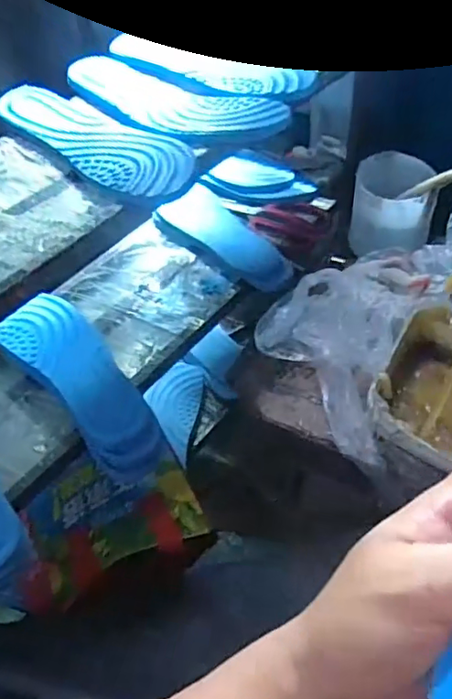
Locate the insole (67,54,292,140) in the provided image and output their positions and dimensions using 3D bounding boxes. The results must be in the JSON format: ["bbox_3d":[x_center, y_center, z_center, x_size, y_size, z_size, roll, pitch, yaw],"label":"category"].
[{"bbox_3d":[-0.060,-0.259,0.561,0.256,0.021,0.097,33,60,29],"label":"insole"}]

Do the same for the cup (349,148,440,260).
[{"bbox_3d":[0.192,-0.162,0.636,0.087,0.081,0.105,7,51,11],"label":"cup"}]

